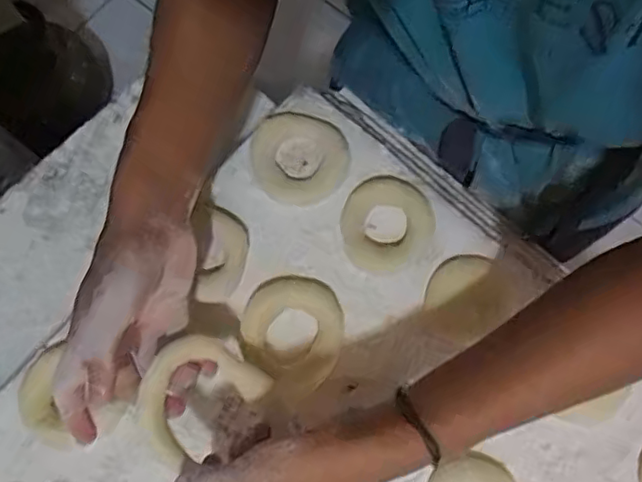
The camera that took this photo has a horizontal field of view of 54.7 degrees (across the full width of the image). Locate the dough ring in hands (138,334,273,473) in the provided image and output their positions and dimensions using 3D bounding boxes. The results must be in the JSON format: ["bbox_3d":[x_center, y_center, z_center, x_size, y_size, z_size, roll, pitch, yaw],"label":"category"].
[{"bbox_3d":[-0.078,0.100,0.390,0.060,0.031,0.075,36,78,8],"label":"dough ring in hands"}]

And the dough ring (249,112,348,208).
[{"bbox_3d":[-0.018,-0.064,0.472,0.068,0.017,0.075,-25,75,-7],"label":"dough ring"}]

